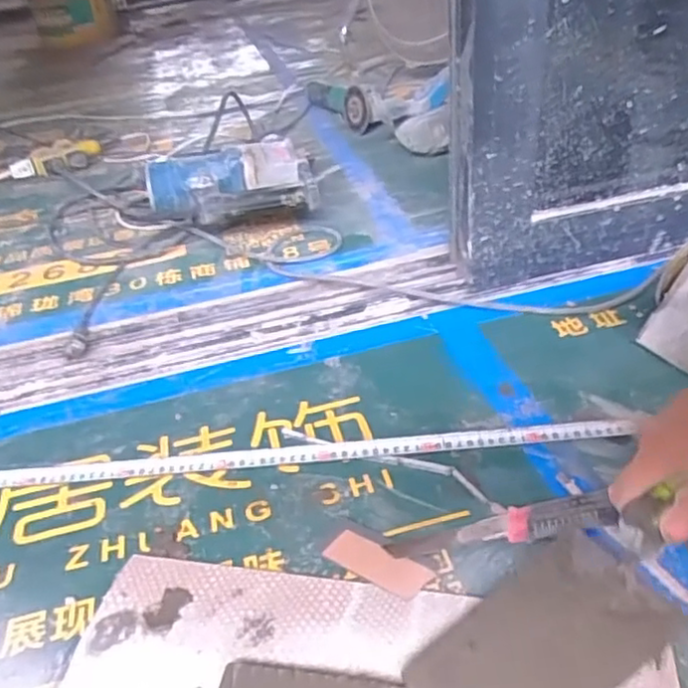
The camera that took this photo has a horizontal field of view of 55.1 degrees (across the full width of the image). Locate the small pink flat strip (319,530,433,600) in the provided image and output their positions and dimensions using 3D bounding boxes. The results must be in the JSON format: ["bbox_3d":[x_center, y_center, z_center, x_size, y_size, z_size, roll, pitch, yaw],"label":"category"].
[{"bbox_3d":[0.026,0.179,0.531,0.085,0.010,0.034,19,43,31],"label":"small pink flat strip"}]

